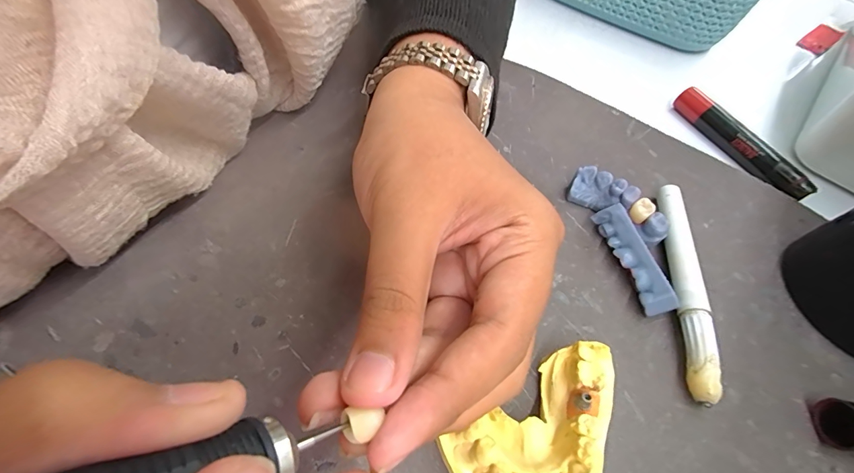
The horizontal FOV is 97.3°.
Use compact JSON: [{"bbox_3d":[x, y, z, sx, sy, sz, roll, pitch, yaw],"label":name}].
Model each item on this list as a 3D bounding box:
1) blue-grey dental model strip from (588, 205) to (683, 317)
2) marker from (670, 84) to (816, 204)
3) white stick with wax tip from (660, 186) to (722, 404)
[{"bbox_3d":[0.094,0.010,0.173,0.011,0.016,0.052,-9,61,-12],"label":"blue-grey dental model strip"},{"bbox_3d":[0.184,-0.057,0.222,0.015,0.012,0.088,-23,64,-19],"label":"marker"},{"bbox_3d":[0.115,0.020,0.171,0.011,0.014,0.104,12,59,1],"label":"white stick with wax tip"}]

